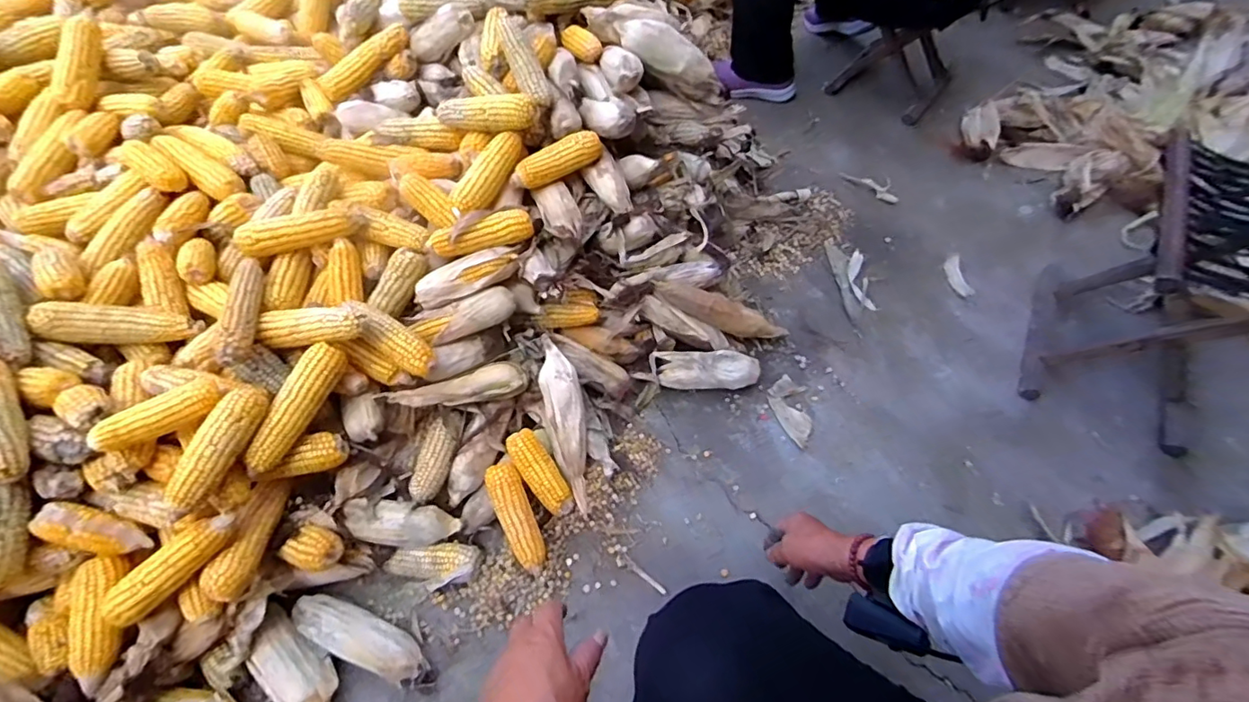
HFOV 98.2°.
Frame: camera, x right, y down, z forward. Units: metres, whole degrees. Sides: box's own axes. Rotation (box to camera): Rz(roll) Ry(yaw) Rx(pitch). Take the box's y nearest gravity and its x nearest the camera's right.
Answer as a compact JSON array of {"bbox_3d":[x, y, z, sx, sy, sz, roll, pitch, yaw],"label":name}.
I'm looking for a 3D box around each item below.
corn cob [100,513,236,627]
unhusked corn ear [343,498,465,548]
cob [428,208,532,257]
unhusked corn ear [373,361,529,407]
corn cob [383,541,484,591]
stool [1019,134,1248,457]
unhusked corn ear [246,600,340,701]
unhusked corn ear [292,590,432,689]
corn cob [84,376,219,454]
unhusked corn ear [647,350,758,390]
[{"bbox_3d":[-0.560,0.266,0.667,0.172,0.054,0.046,-38,65,-20],"label":"corn cob"},{"bbox_3d":[-0.322,0.250,0.786,0.159,0.040,0.061,11,57,-12],"label":"unhusked corn ear"},{"bbox_3d":[-0.218,-0.177,0.823,0.157,0.045,0.045,-18,60,-10],"label":"cob"},{"bbox_3d":[-0.256,0.061,0.829,0.218,0.042,0.054,-10,57,-23],"label":"unhusked corn ear"},{"bbox_3d":[-0.282,0.318,0.795,0.135,0.048,0.057,-8,58,-4],"label":"corn cob"},{"bbox_3d":[0.887,-0.099,0.872,0.278,0.366,0.364,24,62,15],"label":"stool"},{"bbox_3d":[-0.442,0.427,0.728,0.167,0.058,0.069,32,64,19],"label":"unhusked corn ear"},{"bbox_3d":[-0.363,0.396,0.746,0.205,0.057,0.061,18,60,12],"label":"unhusked corn ear"},{"bbox_3d":[-0.575,0.082,0.671,0.141,0.050,0.047,-23,61,-13],"label":"corn cob"},{"bbox_3d":[0.141,0.038,0.945,0.185,0.075,0.065,-6,58,-3],"label":"unhusked corn ear"}]

